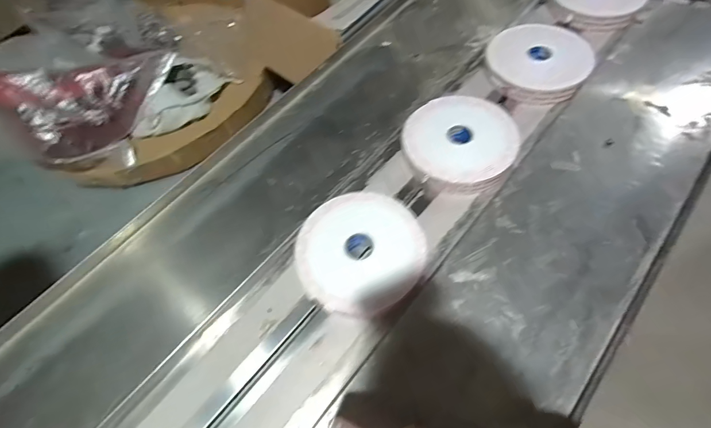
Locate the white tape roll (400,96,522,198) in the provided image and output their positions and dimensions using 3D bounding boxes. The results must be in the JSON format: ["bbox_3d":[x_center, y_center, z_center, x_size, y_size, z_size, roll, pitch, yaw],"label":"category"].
[{"bbox_3d":[0.173,-0.116,0.614,0.177,0.048,0.174,-2,60,3],"label":"white tape roll"}]

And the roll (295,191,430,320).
[{"bbox_3d":[0.008,0.056,0.530,0.178,0.034,0.183,-2,60,3],"label":"roll"}]

